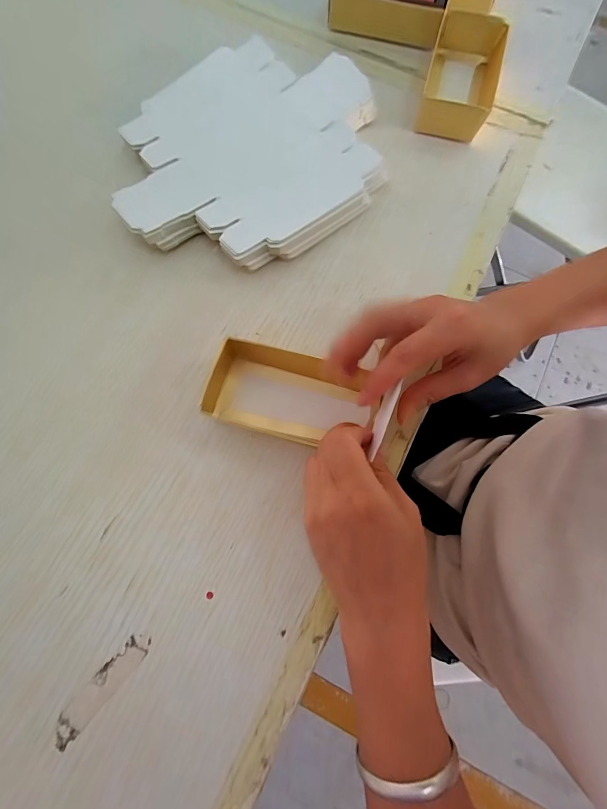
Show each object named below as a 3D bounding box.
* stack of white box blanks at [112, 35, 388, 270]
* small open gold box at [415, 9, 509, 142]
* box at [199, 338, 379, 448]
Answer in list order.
[{"bbox_3d":[-0.043,-0.219,0.293,0.241,0.031,0.188,-40,80,-10],"label":"stack of white box blanks"},{"bbox_3d":[0.153,-0.313,0.320,0.064,0.034,0.118,16,76,3],"label":"small open gold box"},{"bbox_3d":[-0.005,-0.006,0.242,0.118,0.034,0.057,12,76,2],"label":"box"}]

